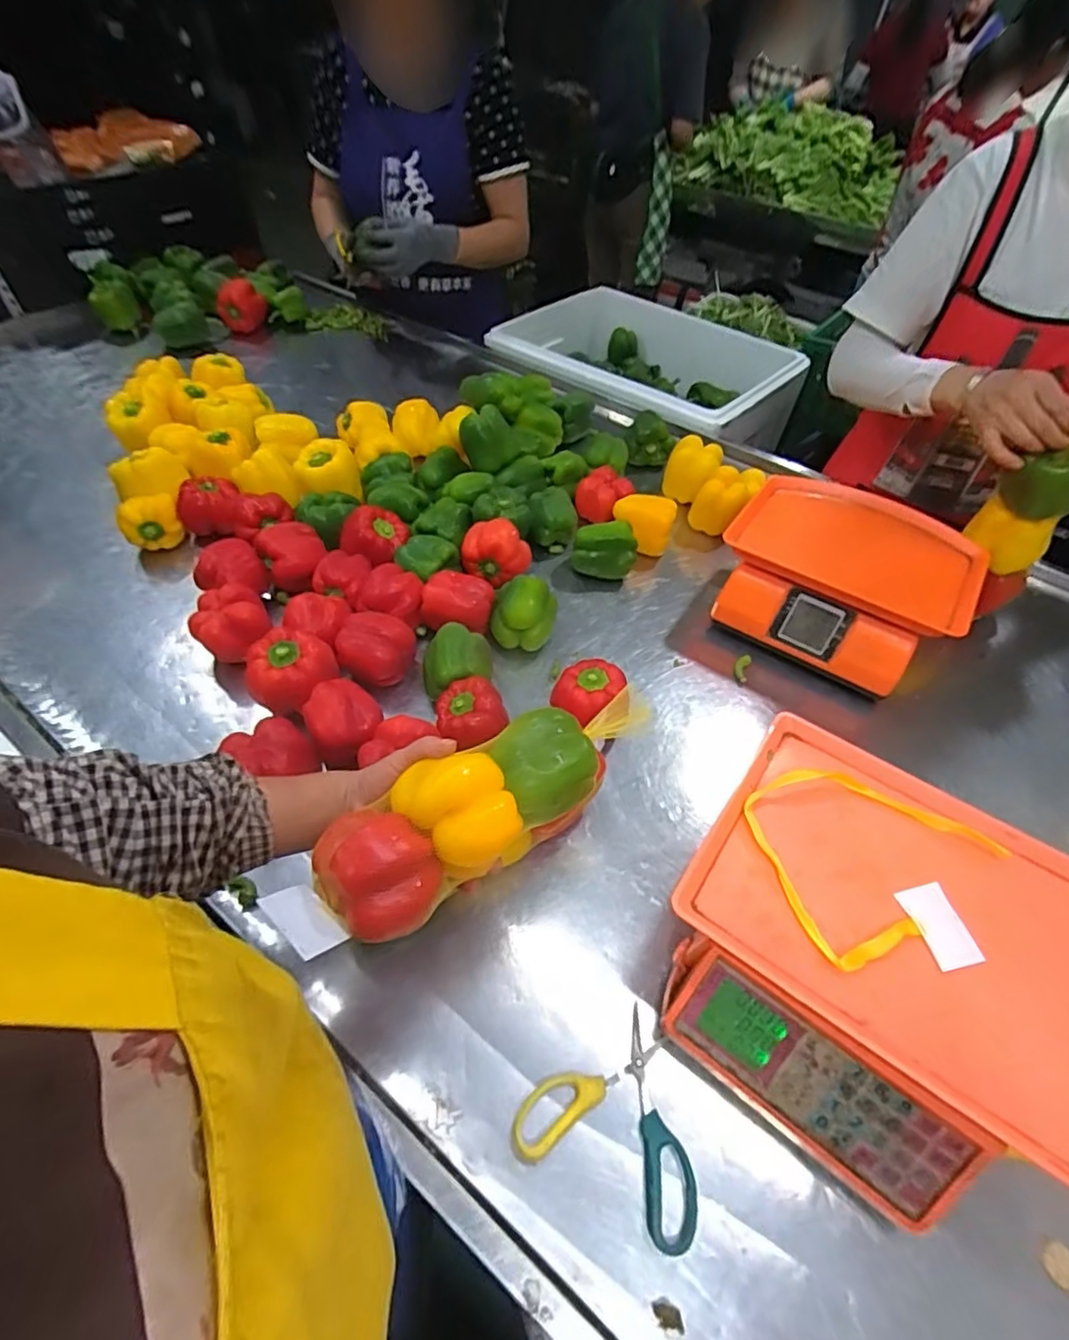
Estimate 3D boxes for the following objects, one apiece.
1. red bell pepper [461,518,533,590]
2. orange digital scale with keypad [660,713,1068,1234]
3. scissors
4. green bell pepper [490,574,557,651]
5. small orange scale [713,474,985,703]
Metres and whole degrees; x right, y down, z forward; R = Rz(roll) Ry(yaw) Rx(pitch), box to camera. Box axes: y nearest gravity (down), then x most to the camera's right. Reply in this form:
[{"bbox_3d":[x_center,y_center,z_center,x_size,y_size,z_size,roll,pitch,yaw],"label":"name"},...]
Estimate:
[{"bbox_3d":[-0.050,-0.163,0.802,0.078,0.066,0.068,25,53,16],"label":"red bell pepper"},{"bbox_3d":[0.271,0.230,0.488,0.290,0.124,0.282,32,55,20],"label":"orange digital scale with keypad"},{"bbox_3d":[0.066,0.353,0.442,0.132,0.007,0.129,-27,57,-23],"label":"scissors"},{"bbox_3d":[-0.013,-0.069,0.760,0.075,0.073,0.075,2,51,-2],"label":"green bell pepper"},{"bbox_3d":[0.403,-0.119,0.789,0.279,0.122,0.250,31,55,20],"label":"small orange scale"}]

